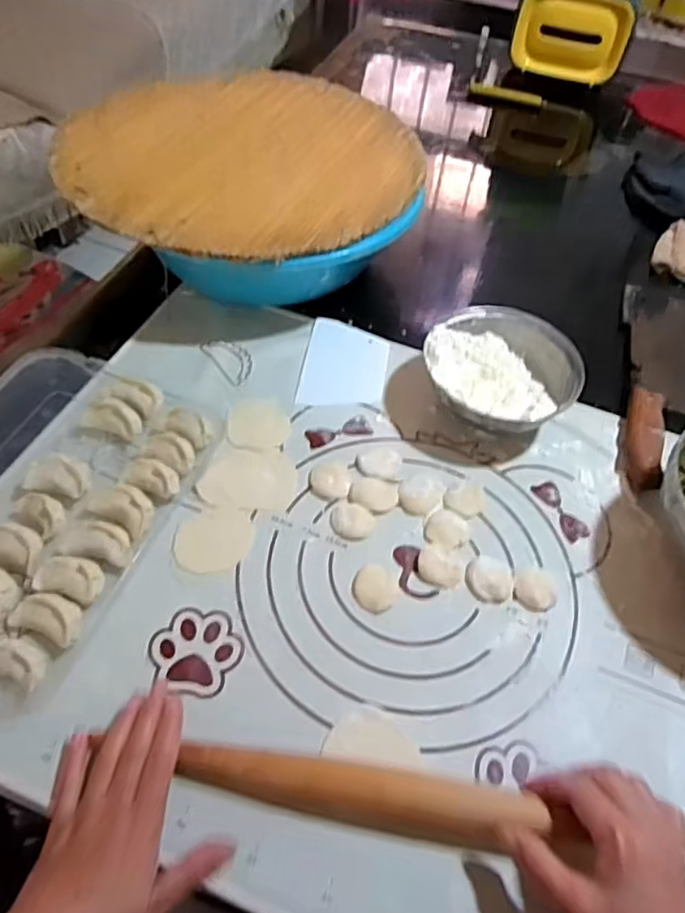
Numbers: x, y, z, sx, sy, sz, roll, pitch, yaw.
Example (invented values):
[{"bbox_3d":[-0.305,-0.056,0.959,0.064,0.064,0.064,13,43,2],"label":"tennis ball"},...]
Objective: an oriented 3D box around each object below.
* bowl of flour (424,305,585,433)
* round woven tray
[{"bbox_3d":[0.150,-0.074,0.642,0.148,0.063,0.151,2,52,-3],"label":"bowl of flour"},{"bbox_3d":[-0.112,-0.352,0.737,0.390,0.011,0.405,2,52,-3],"label":"round woven tray"}]

